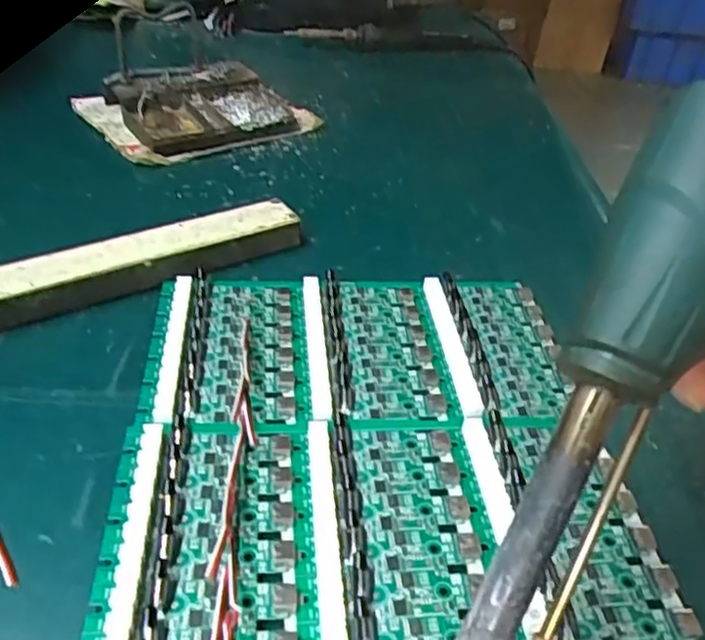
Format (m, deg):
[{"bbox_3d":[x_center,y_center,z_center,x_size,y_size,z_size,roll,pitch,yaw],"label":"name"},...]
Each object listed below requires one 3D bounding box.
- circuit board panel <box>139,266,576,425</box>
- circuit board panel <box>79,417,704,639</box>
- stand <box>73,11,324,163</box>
[{"bbox_3d":[0.003,0.009,0.319,0.186,0.008,0.099,0,38,-5],"label":"circuit board panel"},{"bbox_3d":[0.011,0.071,0.240,0.187,0.007,0.102,0,38,-6],"label":"circuit board panel"},{"bbox_3d":[-0.115,-0.161,0.514,0.145,0.034,0.116,-20,44,-28],"label":"stand"}]

